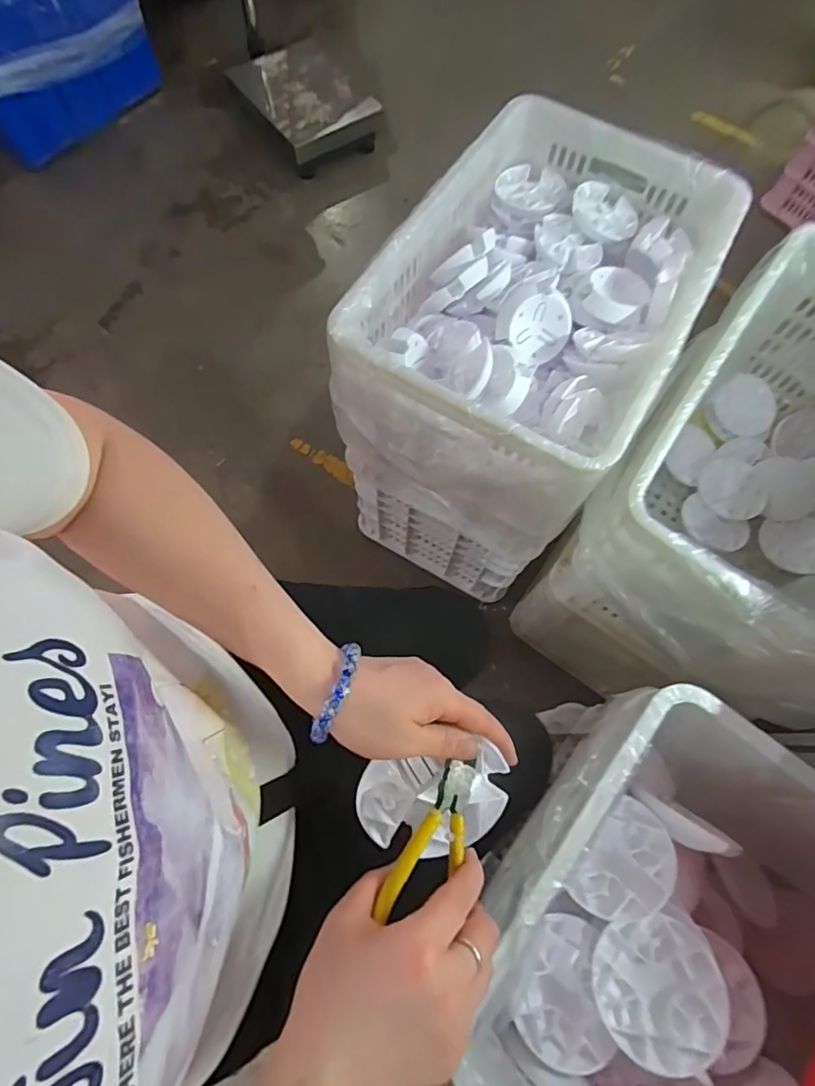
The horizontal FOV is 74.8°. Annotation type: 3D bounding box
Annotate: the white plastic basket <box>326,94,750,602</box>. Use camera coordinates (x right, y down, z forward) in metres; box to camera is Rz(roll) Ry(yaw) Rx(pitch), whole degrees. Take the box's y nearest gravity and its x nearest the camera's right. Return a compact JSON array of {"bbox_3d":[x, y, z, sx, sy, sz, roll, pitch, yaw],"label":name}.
[{"bbox_3d":[0.180,-0.266,0.921,0.356,0.558,0.580,30,72,9],"label":"white plastic basket"}]

